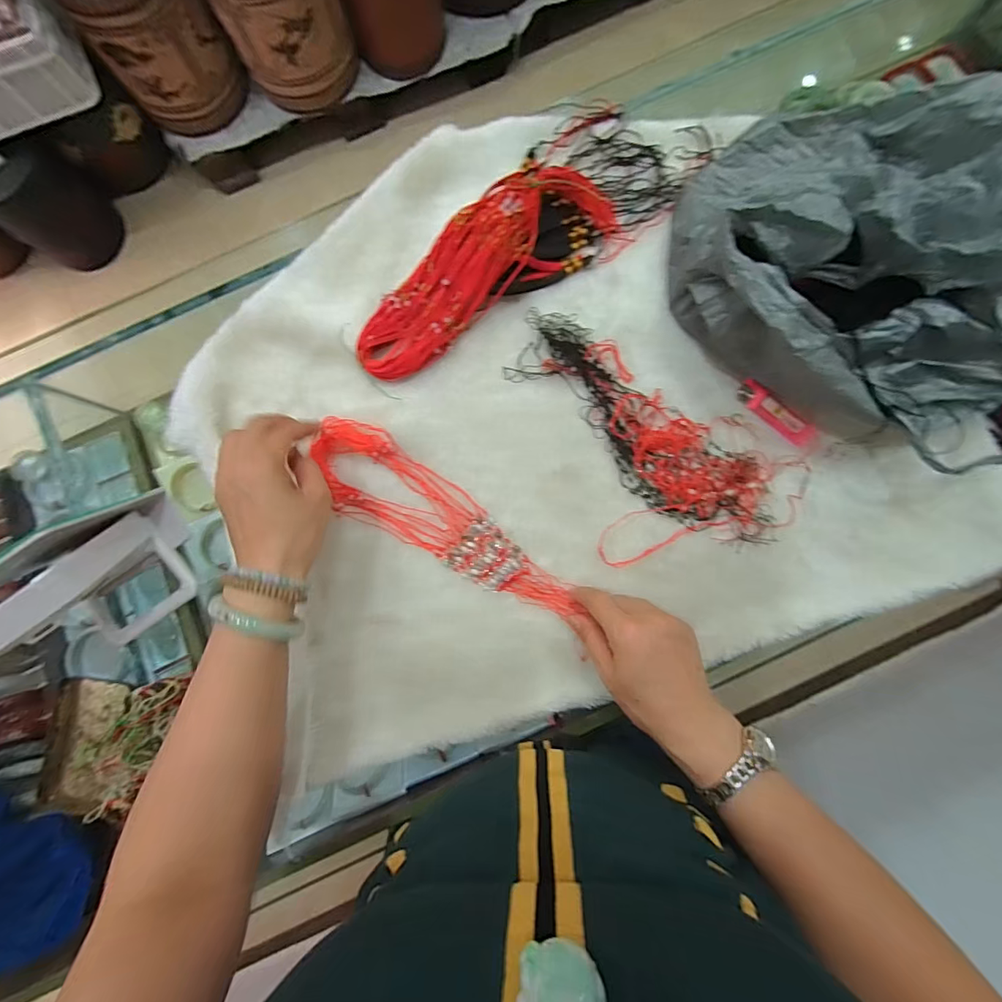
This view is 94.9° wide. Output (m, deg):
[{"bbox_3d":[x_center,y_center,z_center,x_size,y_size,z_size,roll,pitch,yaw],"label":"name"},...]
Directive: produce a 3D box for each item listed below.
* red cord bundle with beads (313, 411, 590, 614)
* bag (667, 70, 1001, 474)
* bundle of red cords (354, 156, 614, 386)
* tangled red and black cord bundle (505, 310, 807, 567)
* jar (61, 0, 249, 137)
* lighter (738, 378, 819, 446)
[{"bbox_3d":[-0.056,0.024,0.431,0.283,0.015,0.074,35,86,2],"label":"red cord bundle with beads"},{"bbox_3d":[0.297,-0.178,0.354,0.316,0.139,0.213,32,86,3],"label":"bag"},{"bbox_3d":[-0.021,-0.221,0.428,0.280,0.044,0.114,-42,86,-3],"label":"bundle of red cords"},{"bbox_3d":[0.121,-0.039,0.423,0.287,0.031,0.161,33,86,3],"label":"tangled red and black cord bundle"},{"bbox_3d":[-0.872,-1.194,1.105,0.282,0.403,0.288,0,85,1],"label":"jar"},{"bbox_3d":[0.258,-0.081,0.429,0.082,0.009,0.023,41,87,4],"label":"lighter"}]

